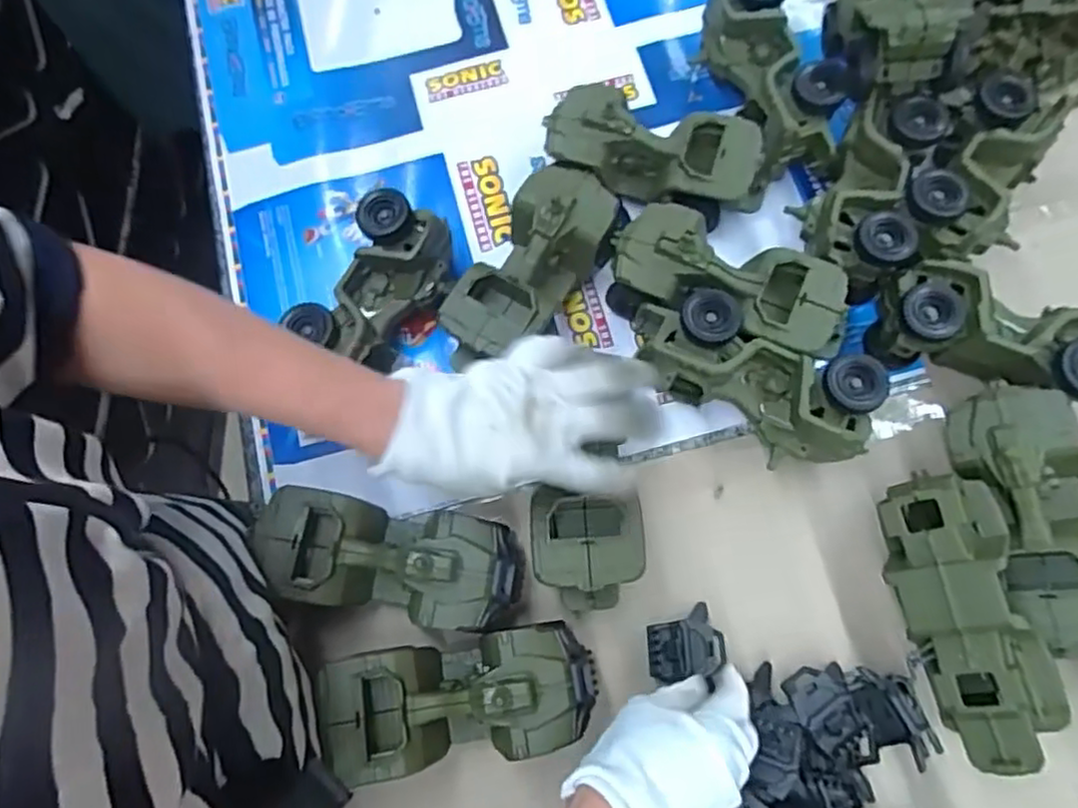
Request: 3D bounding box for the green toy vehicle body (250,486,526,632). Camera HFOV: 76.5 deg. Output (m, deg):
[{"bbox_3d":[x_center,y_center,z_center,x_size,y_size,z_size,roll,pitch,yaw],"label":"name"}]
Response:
[{"bbox_3d":[-0.108,0.115,0.503,0.184,0.076,0.076,8,73,5],"label":"green toy vehicle body"}]

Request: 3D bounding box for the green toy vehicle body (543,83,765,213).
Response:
[{"bbox_3d":[0.096,-0.202,0.570,0.181,0.076,0.081,11,74,6],"label":"green toy vehicle body"}]

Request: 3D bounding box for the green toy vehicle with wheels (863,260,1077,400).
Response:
[{"bbox_3d":[0.362,-0.044,0.530,0.194,0.075,0.071,22,75,9],"label":"green toy vehicle with wheels"}]

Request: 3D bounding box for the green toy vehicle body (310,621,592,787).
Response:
[{"bbox_3d":[-0.052,0.204,0.474,0.177,0.077,0.078,-10,73,-1],"label":"green toy vehicle body"}]

